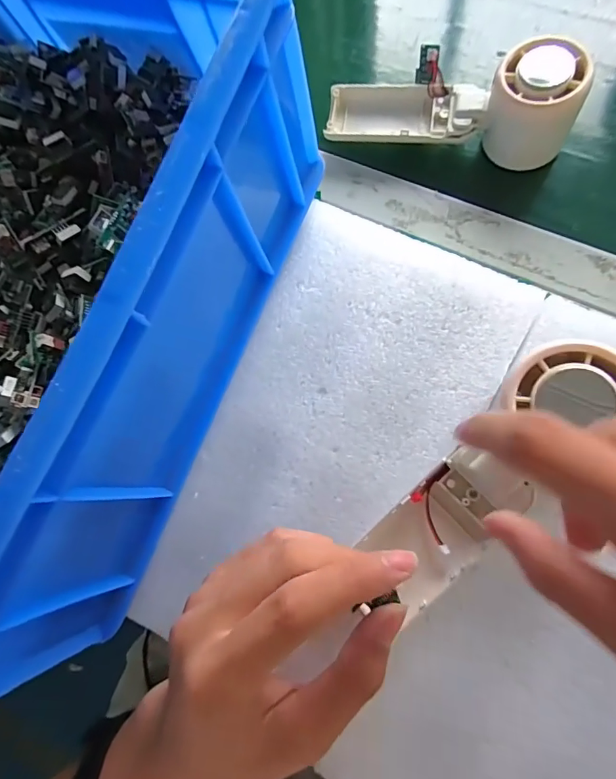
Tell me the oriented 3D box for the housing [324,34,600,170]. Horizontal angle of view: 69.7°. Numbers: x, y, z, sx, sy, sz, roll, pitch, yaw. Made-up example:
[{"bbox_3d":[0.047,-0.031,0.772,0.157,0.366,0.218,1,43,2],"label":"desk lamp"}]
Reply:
[{"bbox_3d":[0.097,-0.192,0.309,0.162,0.059,0.061,13,71,21],"label":"housing"}]

